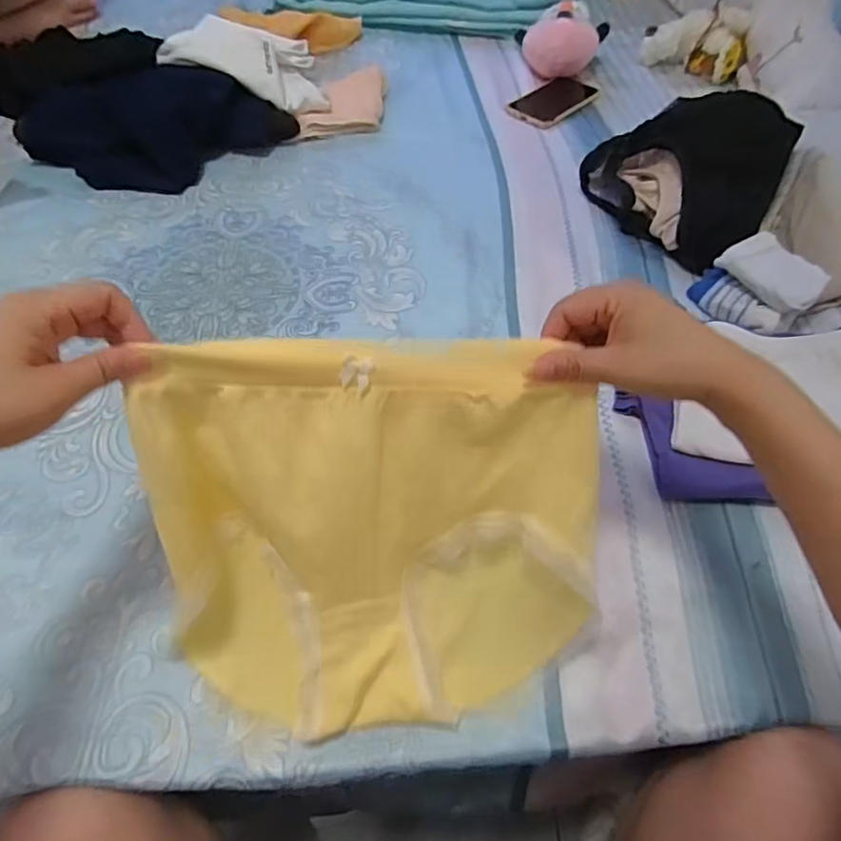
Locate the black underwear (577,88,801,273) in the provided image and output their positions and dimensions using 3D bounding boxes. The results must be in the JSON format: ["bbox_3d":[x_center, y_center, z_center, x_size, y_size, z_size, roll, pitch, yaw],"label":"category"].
[{"bbox_3d":[0.313,-0.300,0.674,0.208,0.099,0.197,36,63,19],"label":"black underwear"}]

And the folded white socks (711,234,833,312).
[{"bbox_3d":[0.364,-0.153,0.588,0.059,0.022,0.094,-25,60,-19],"label":"folded white socks"}]

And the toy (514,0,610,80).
[{"bbox_3d":[0.224,-0.596,0.887,0.136,0.070,0.104,3,57,0],"label":"toy"}]

